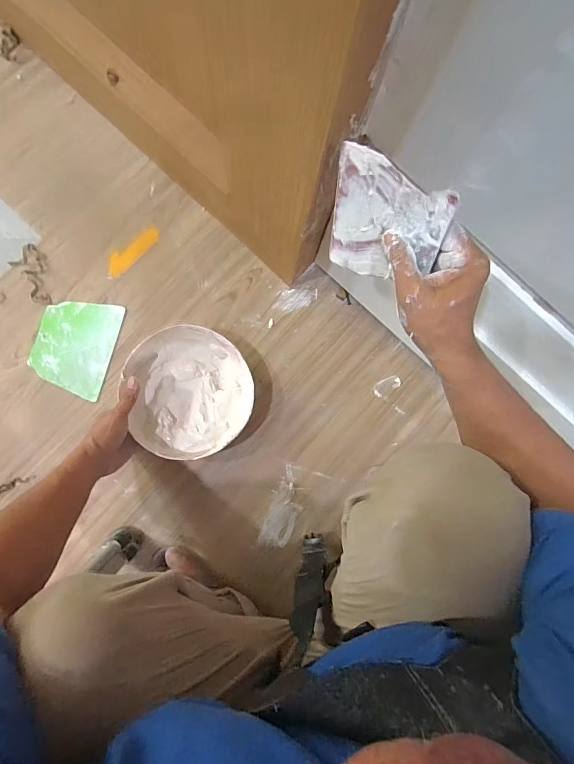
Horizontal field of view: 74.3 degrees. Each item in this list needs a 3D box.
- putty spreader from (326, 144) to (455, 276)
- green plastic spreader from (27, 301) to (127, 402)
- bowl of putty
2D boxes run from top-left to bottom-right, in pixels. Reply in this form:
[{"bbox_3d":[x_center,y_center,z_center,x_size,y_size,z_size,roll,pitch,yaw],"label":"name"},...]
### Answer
[{"bbox_3d":[0.089,-0.140,0.346,0.105,0.119,0.006,32,65,17],"label":"putty spreader"},{"bbox_3d":[-0.370,-0.066,0.660,0.129,0.004,0.163,15,84,-4],"label":"green plastic spreader"},{"bbox_3d":[-0.157,0.016,0.625,0.189,0.063,0.204,0,86,-6],"label":"bowl of putty"}]

